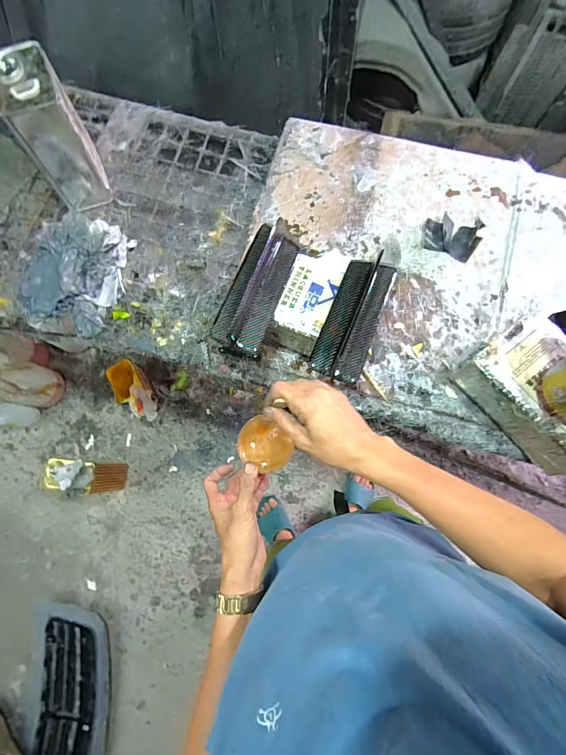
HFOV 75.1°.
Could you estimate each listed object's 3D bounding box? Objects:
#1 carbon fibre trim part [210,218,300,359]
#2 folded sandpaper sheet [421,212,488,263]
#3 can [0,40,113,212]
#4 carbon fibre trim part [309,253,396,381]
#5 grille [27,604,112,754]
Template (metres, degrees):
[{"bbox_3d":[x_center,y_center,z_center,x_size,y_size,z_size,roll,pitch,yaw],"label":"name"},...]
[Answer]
[{"bbox_3d":[-0.048,-0.170,0.688,0.089,0.044,0.274,18,78,6],"label":"carbon fibre trim part"},{"bbox_3d":[0.380,-0.327,0.817,0.124,0.035,0.113,25,79,7],"label":"folded sandpaper sheet"},{"bbox_3d":[-0.472,-0.501,0.772,0.120,0.248,0.148,-26,77,-4],"label":"can"},{"bbox_3d":[0.131,-0.114,0.666,0.094,0.056,0.243,21,78,7],"label":"carbon fibre trim part"},{"bbox_3d":[-0.742,1.116,1.271,0.287,0.069,0.611,-8,76,0],"label":"grille"}]

